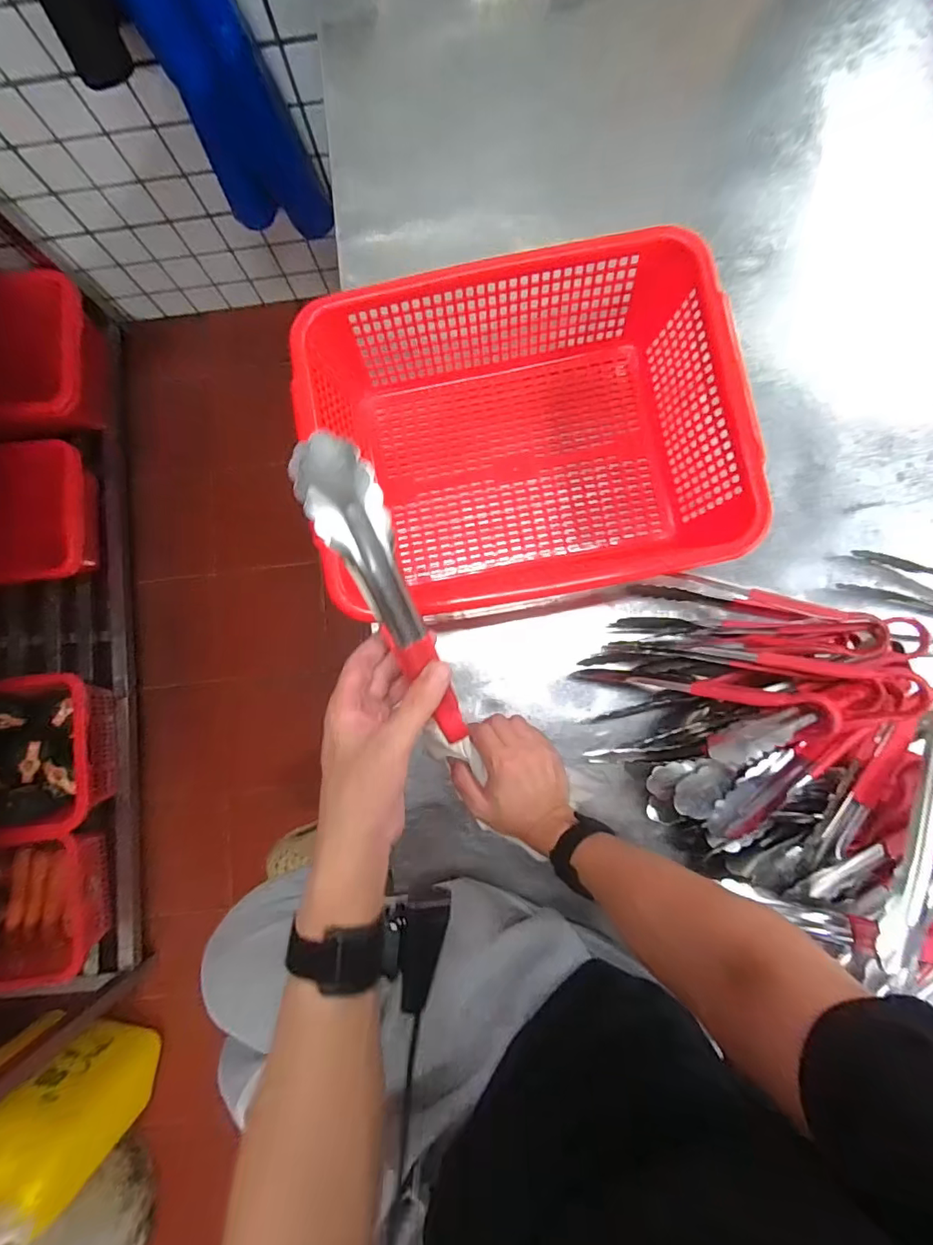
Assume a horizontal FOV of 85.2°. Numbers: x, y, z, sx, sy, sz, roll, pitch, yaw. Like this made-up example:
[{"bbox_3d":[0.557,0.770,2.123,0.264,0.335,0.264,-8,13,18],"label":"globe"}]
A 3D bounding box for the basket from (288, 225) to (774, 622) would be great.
[{"bbox_3d":[0.057,-0.199,0.551,0.410,0.127,0.320,-11,84,3],"label":"basket"}]

